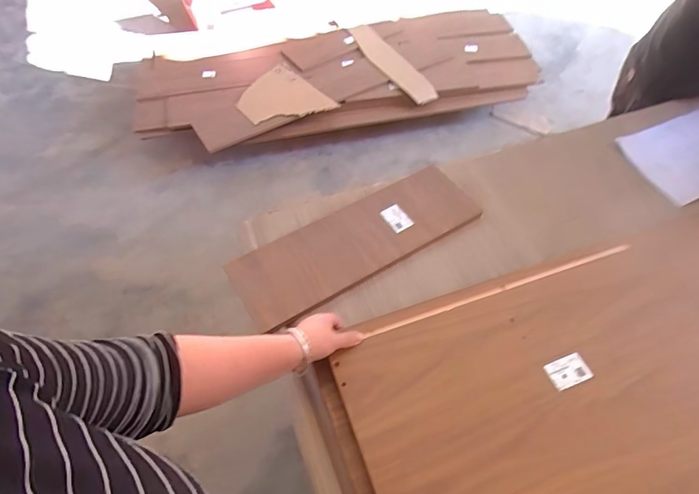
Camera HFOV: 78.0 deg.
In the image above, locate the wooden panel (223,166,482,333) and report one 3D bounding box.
[{"bbox_3d":[0.012,-0.008,0.834,0.471,0.031,0.163,-30,67,-13],"label":"wooden panel"}]

